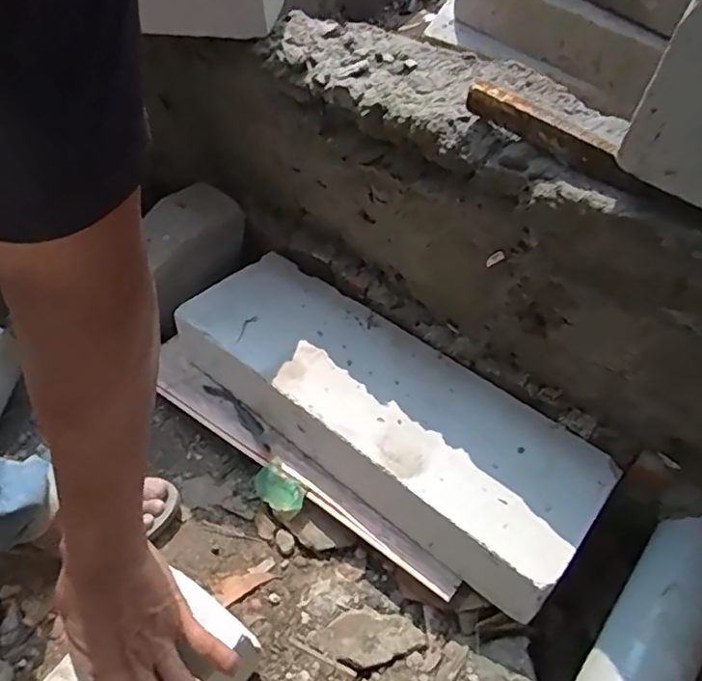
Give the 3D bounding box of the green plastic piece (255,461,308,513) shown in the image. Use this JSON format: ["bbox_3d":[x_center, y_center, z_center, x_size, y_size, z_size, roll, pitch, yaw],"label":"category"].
[{"bbox_3d":[-0.095,0.195,0.747,0.078,0.031,0.044,37,61,25],"label":"green plastic piece"}]

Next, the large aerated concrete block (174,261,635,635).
[{"bbox_3d":[0.032,0.081,0.770,0.584,0.100,0.211,34,60,24],"label":"large aerated concrete block"}]

